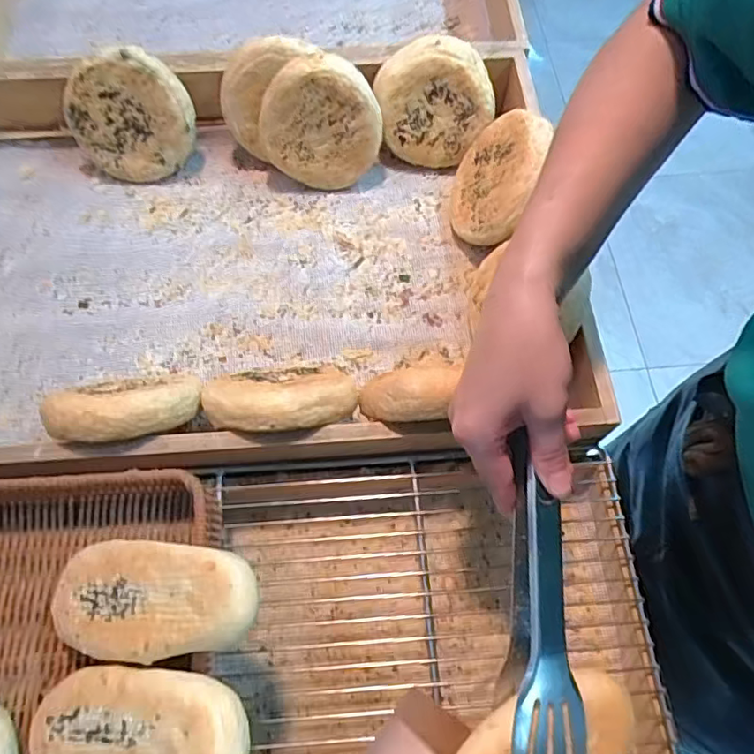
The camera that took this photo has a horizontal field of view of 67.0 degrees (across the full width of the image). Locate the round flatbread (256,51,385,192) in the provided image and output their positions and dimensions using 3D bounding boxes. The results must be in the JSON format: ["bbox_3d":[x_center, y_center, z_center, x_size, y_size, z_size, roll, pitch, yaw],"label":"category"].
[{"bbox_3d":[-0.055,-0.241,0.552,0.113,0.118,0.021,-14,43,11],"label":"round flatbread"}]

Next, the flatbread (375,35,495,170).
[{"bbox_3d":[0.054,-0.276,0.571,0.109,0.113,0.035,31,32,-22],"label":"flatbread"}]

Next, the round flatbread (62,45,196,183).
[{"bbox_3d":[-0.244,-0.254,0.563,0.120,0.112,0.018,-23,36,14],"label":"round flatbread"}]

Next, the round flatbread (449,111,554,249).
[{"bbox_3d":[0.111,-0.183,0.526,0.021,0.108,0.118,9,93,-31],"label":"round flatbread"}]

